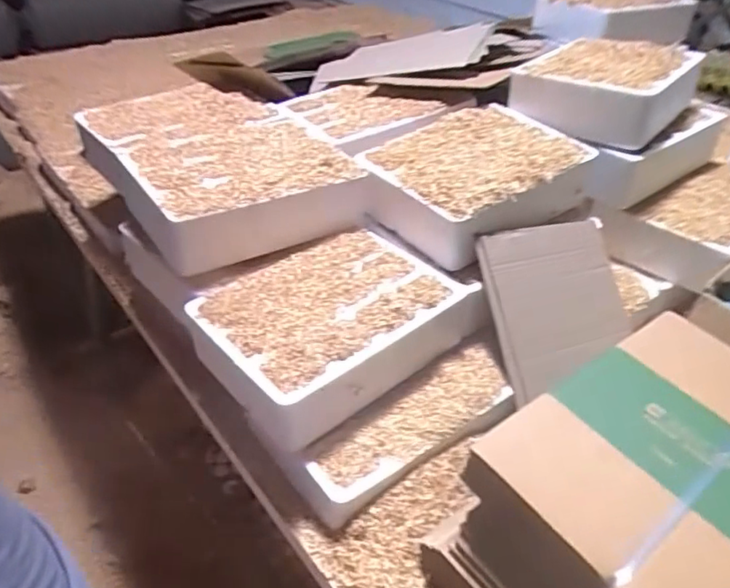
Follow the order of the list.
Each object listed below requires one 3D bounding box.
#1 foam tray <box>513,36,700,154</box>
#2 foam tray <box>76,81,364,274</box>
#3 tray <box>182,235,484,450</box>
[{"bbox_3d":[0.329,-0.289,0.798,0.189,0.064,0.230,27,45,30],"label":"foam tray"},{"bbox_3d":[-0.196,-0.170,0.764,0.250,0.090,0.377,-21,43,-26],"label":"foam tray"},{"bbox_3d":[-0.034,0.026,0.626,0.267,0.063,0.196,-30,47,-33],"label":"tray"}]

